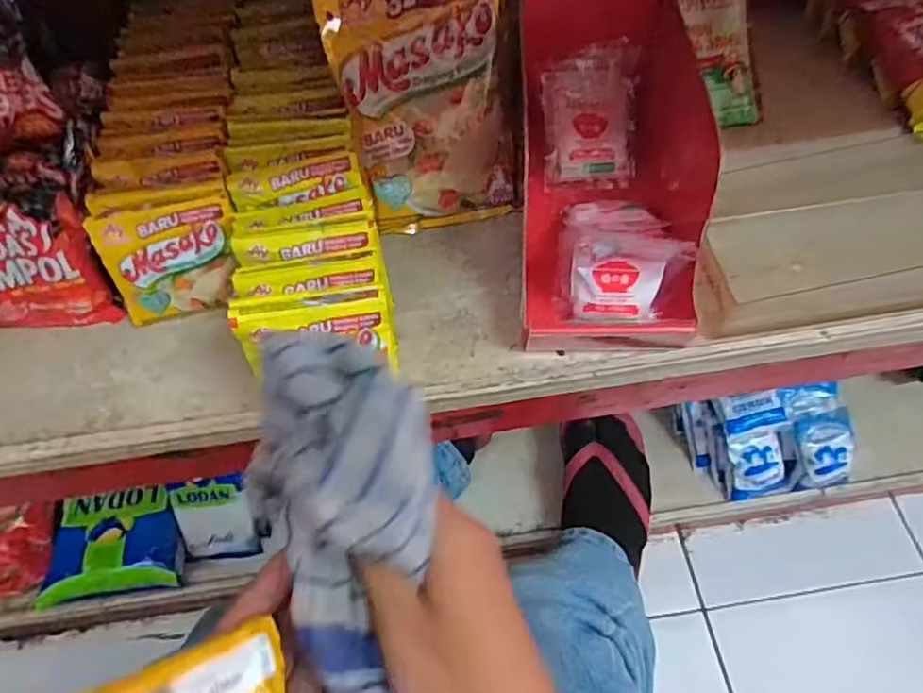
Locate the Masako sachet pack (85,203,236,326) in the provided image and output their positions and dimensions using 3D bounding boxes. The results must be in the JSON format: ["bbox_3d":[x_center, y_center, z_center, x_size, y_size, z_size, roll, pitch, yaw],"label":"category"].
[{"bbox_3d":[-0.192,-0.054,0.408,0.082,0.072,0.007,-11,28,-6],"label":"Masako sachet pack"}]

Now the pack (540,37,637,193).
[{"bbox_3d":[0.101,-0.176,0.475,0.073,0.012,0.104,-4,95,-3],"label":"pack"}]

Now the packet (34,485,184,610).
[{"bbox_3d":[-0.393,0.224,0.700,0.150,0.028,0.111,-7,59,-3],"label":"packet"}]

